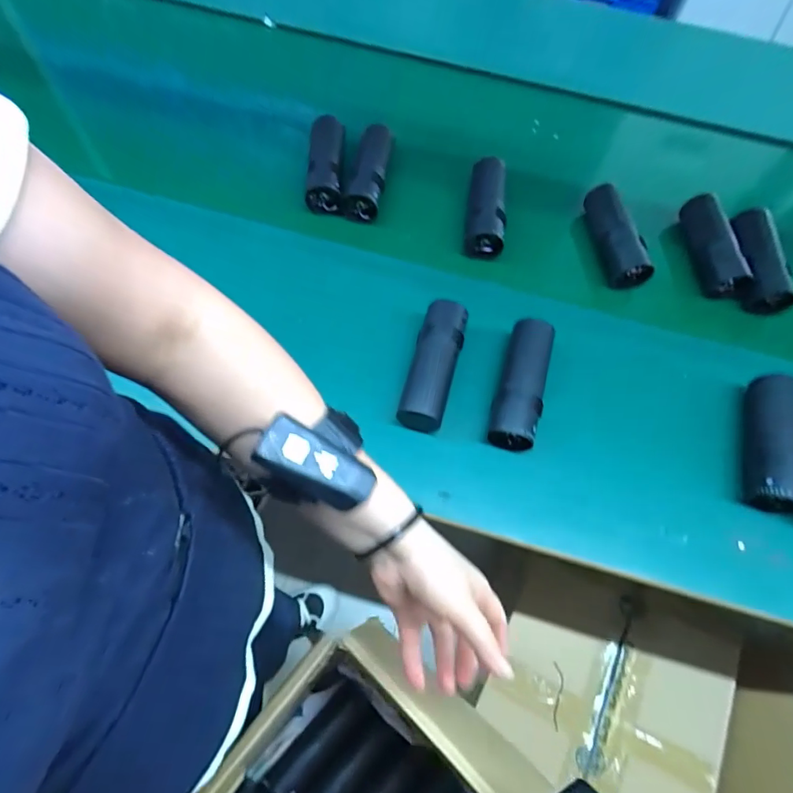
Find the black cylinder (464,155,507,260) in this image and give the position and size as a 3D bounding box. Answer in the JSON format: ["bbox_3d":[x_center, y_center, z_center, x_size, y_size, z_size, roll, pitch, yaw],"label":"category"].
[{"bbox_3d":[0.134,-0.290,0.692,0.061,0.059,0.165,8,65,3],"label":"black cylinder"}]

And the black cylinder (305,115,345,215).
[{"bbox_3d":[-0.109,-0.363,0.710,0.062,0.048,0.156,0,79,0],"label":"black cylinder"}]

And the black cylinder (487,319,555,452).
[{"bbox_3d":[0.152,-0.011,0.574,0.057,0.071,0.165,17,65,8],"label":"black cylinder"}]

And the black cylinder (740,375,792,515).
[{"bbox_3d":[0.459,0.055,0.561,0.052,0.057,0.170,18,66,8],"label":"black cylinder"}]

